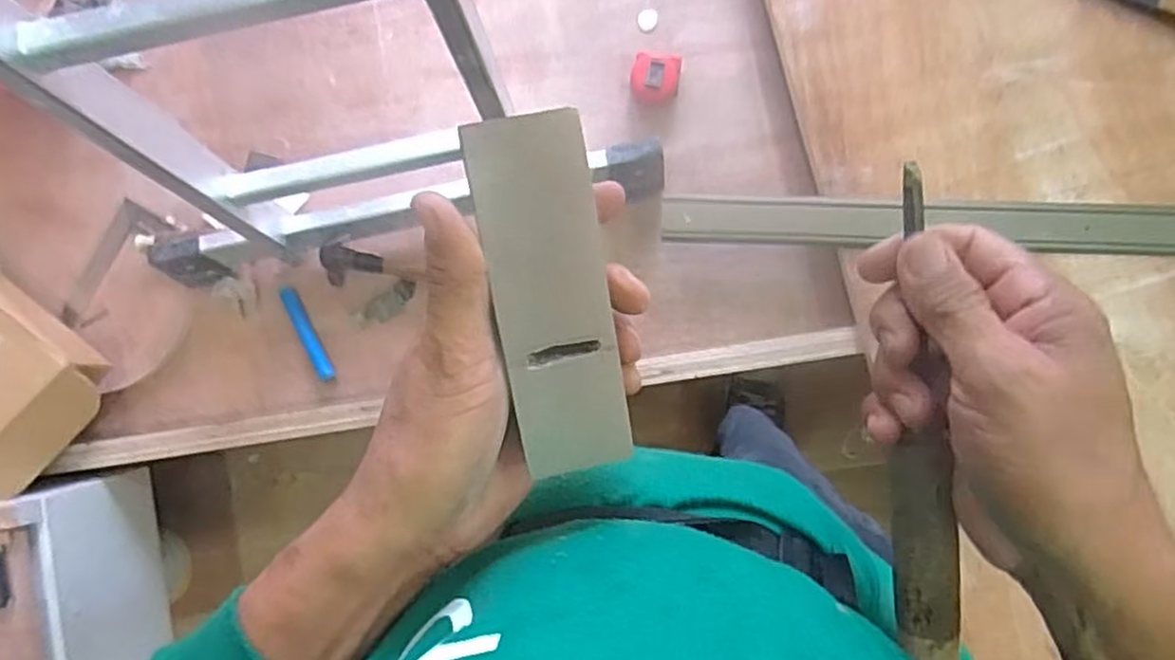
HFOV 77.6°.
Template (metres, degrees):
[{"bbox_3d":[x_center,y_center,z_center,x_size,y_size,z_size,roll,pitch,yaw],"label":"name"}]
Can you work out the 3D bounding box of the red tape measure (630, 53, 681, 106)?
[{"bbox_3d":[0.089,-0.329,0.963,0.062,0.030,0.063,8,91,6],"label":"red tape measure"}]

